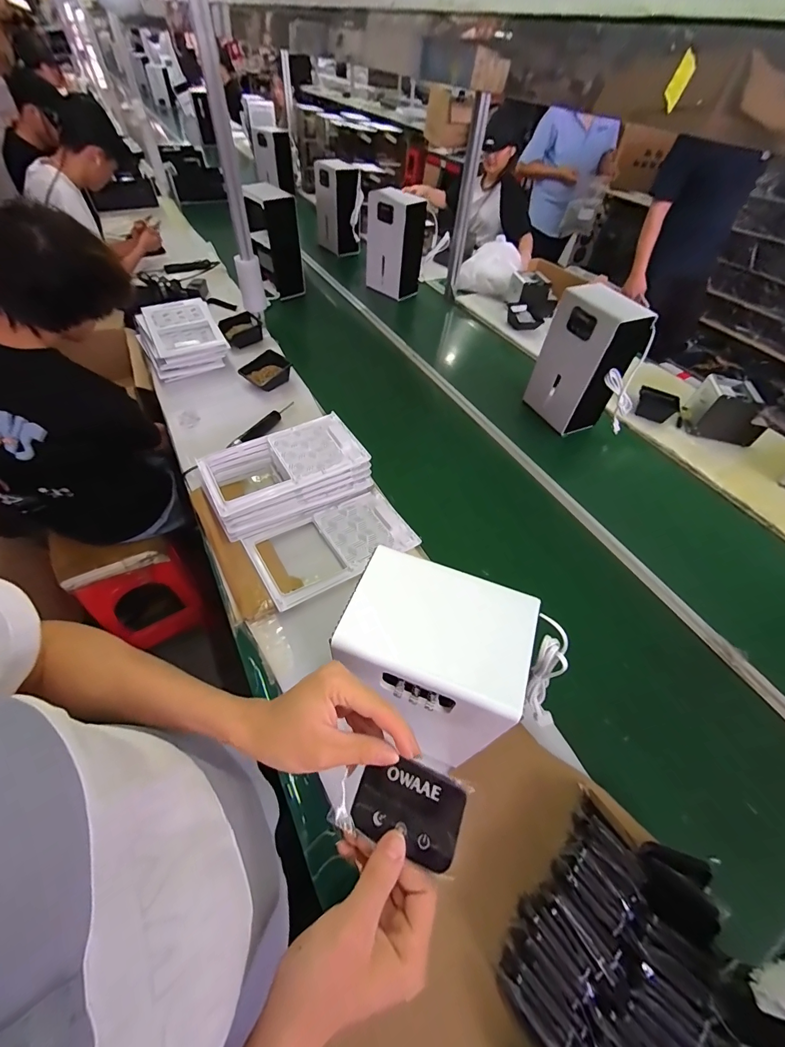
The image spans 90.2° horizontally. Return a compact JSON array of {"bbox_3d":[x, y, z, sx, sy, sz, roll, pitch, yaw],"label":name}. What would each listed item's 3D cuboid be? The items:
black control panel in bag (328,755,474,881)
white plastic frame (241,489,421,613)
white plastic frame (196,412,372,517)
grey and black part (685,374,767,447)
[{"bbox_3d":[0.006,0.220,0.307,0.097,0.008,0.061,9,63,23],"label":"black control panel in bag"},{"bbox_3d":[-0.131,0.041,0.876,0.345,0.023,0.200,-24,55,-26],"label":"white plastic frame"},{"bbox_3d":[-0.249,-0.146,0.901,0.346,0.028,0.193,-25,58,-20],"label":"white plastic frame"},{"bbox_3d":[1.029,-0.350,1.202,0.193,0.136,0.132,14,53,8],"label":"grey and black part"}]

